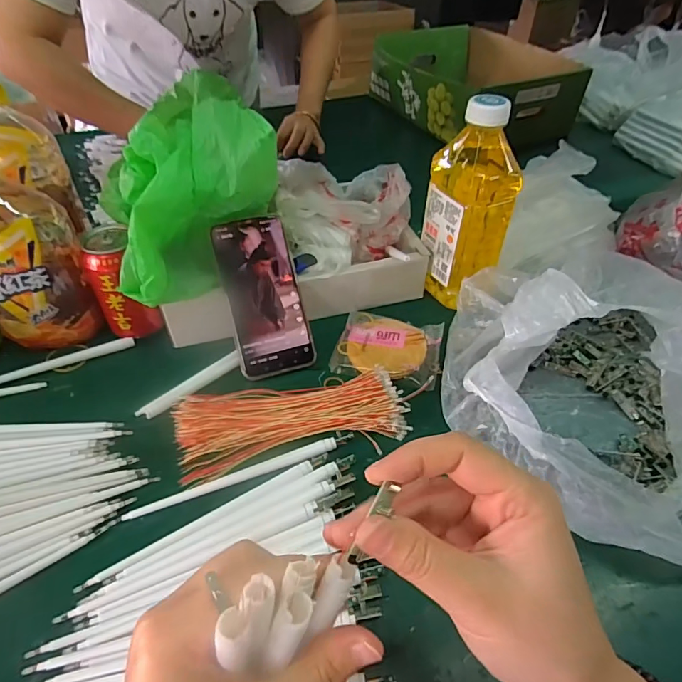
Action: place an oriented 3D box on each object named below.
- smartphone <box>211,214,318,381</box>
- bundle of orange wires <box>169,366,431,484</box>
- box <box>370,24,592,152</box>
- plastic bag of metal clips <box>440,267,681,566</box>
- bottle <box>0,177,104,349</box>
[{"bbox_3d":[-0.078,-0.046,0.472,0.075,0.007,0.160,-13,91,-13],"label":"smartphone"},{"bbox_3d":[-0.037,0.067,0.423,0.220,0.018,0.077,-7,46,-8],"label":"bundle of orange wires"},{"bbox_3d":[0.269,-0.544,0.982,0.320,0.118,0.413,-19,49,-19],"label":"box"},{"bbox_3d":[0.242,0.031,0.411,0.270,0.101,0.329,-16,48,-16],"label":"plastic bag of metal clips"},{"bbox_3d":[-0.317,-0.091,0.454,0.093,0.191,0.103,-31,54,-27],"label":"bottle"}]

